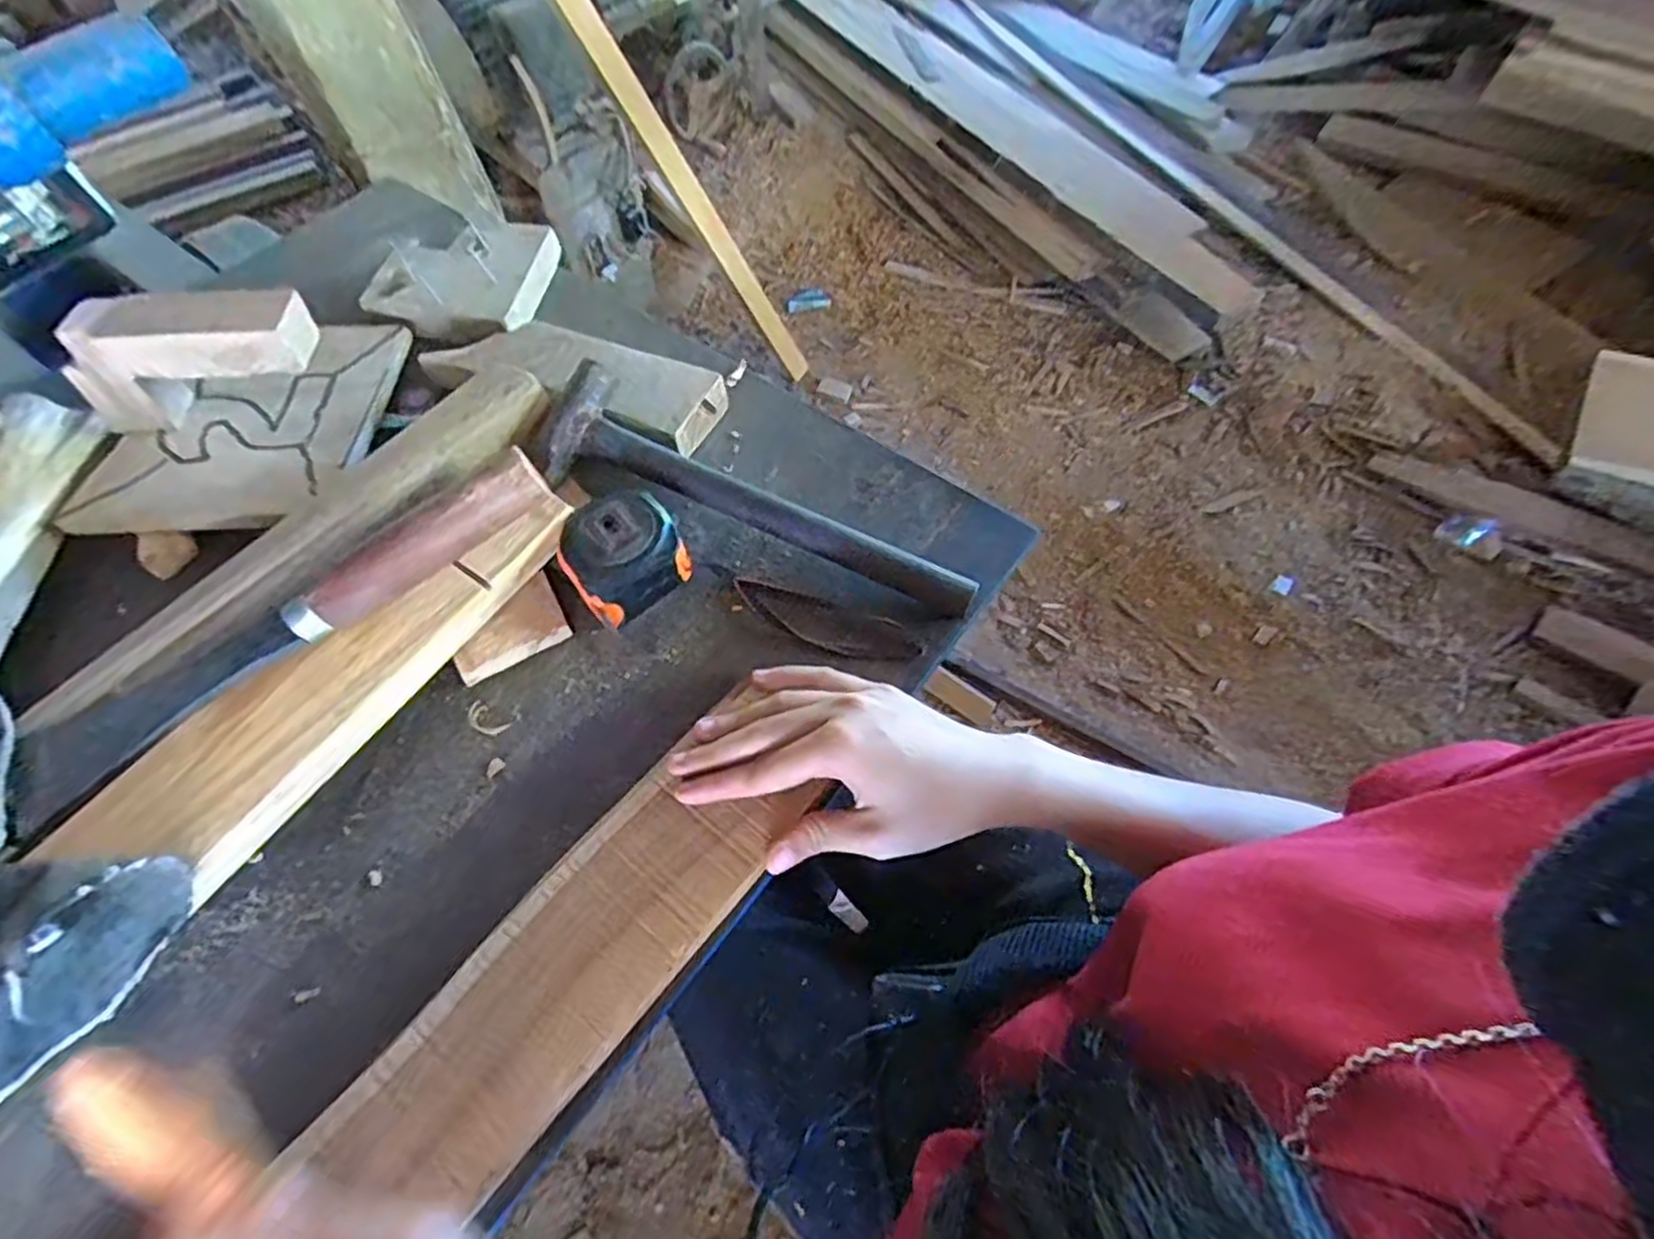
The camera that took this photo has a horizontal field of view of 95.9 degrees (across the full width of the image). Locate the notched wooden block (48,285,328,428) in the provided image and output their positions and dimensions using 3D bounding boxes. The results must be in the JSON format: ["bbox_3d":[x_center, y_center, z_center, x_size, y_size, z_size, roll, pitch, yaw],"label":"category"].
[{"bbox_3d":[-0.372,-0.154,0.438,0.138,0.070,0.042,-12,60,-4],"label":"notched wooden block"}]

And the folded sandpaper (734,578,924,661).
[{"bbox_3d":[-0.002,0.001,0.408,0.105,0.008,0.027,18,63,13],"label":"folded sandpaper"}]

